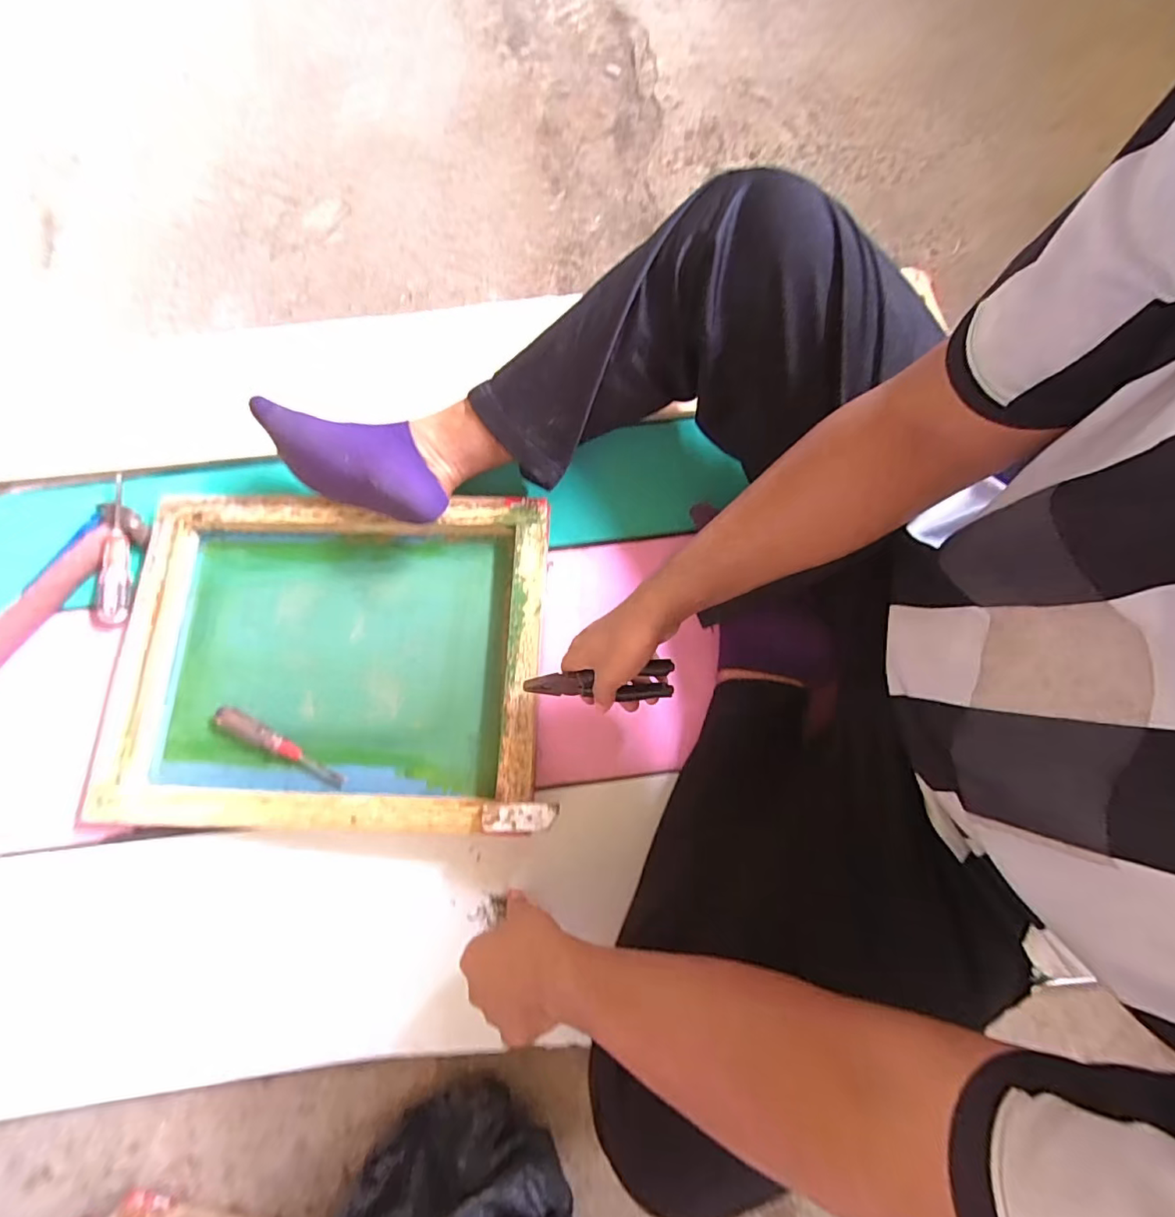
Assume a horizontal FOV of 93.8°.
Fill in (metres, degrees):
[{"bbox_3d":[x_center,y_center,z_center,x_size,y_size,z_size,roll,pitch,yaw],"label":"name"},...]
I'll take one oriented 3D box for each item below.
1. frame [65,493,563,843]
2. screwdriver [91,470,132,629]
[{"bbox_3d":[-0.288,0.052,0.631,0.472,0.044,0.372,1,76,0],"label":"frame"},{"bbox_3d":[-0.570,-0.073,0.670,0.032,0.027,0.198,-7,76,-2],"label":"screwdriver"}]

